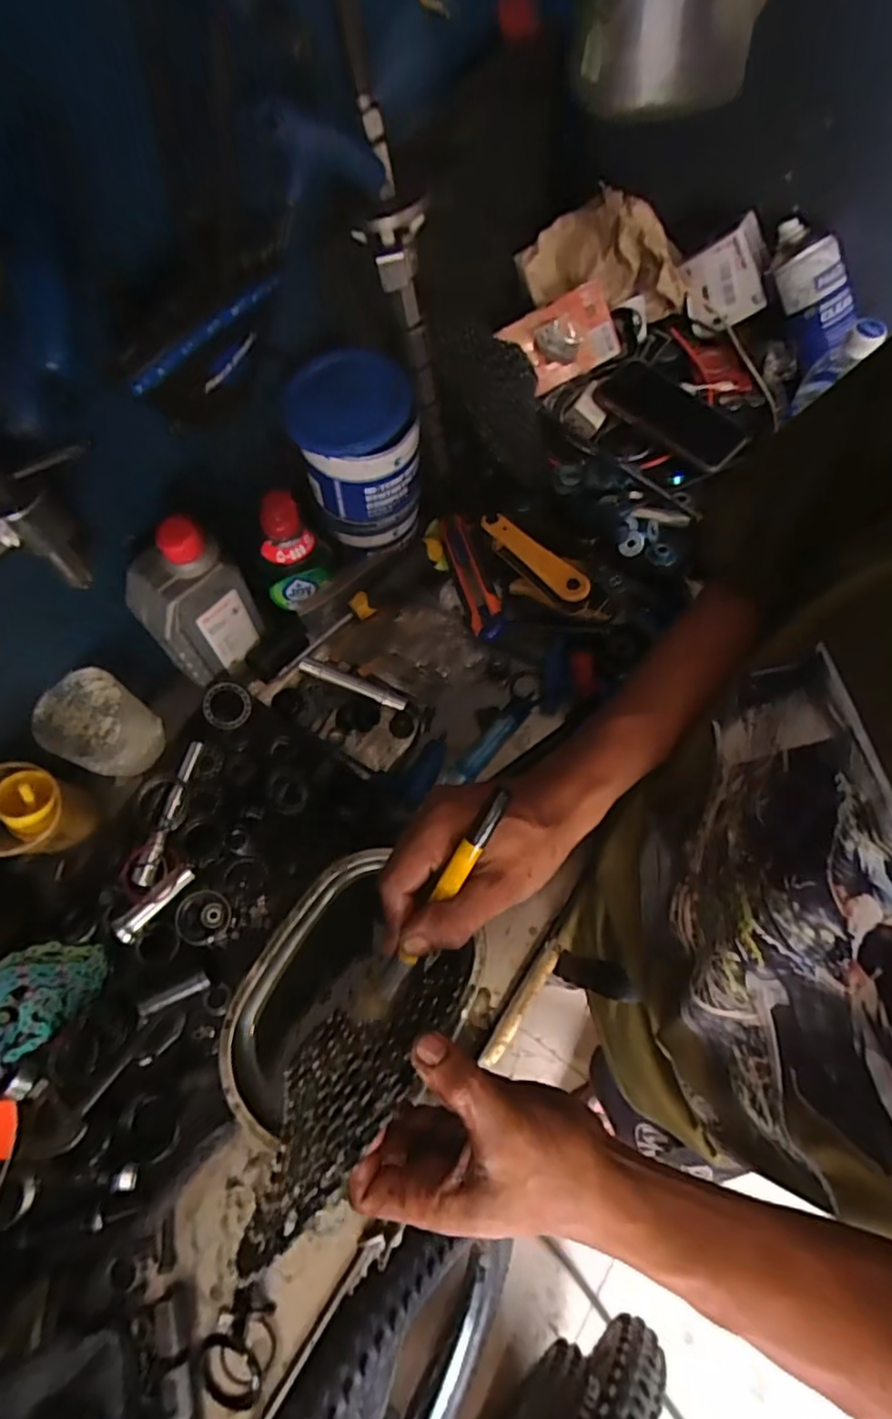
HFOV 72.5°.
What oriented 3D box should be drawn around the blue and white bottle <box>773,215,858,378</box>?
[{"bbox_3d":[0.371,-0.421,0.616,0.053,0.043,0.135,-36,113,-14],"label":"blue and white bottle"}]

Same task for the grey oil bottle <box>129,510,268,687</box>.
[{"bbox_3d":[-0.207,-0.083,0.504,0.048,0.154,0.080,41,73,15],"label":"grey oil bottle"}]

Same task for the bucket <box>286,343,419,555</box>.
[{"bbox_3d":[-0.076,-0.219,0.539,0.101,0.146,0.094,0,68,0],"label":"bucket"}]

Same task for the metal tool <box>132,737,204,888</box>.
[{"bbox_3d":[-0.235,0.087,0.521,0.016,0.015,0.125,11,68,4],"label":"metal tool"}]

